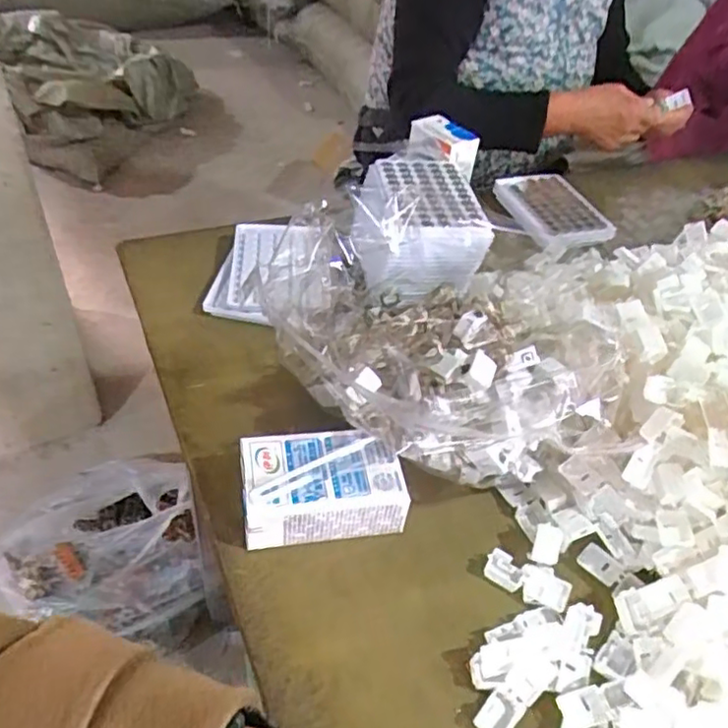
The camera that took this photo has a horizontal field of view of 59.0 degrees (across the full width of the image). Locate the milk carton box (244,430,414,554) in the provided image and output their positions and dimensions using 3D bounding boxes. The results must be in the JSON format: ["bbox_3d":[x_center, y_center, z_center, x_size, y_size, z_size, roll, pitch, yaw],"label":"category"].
[{"bbox_3d":[-0.029,0.083,0.440,0.104,0.038,0.063,-4,46,-12],"label":"milk carton box"}]

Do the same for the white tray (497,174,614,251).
[{"bbox_3d":[0.220,-0.177,0.749,0.099,0.026,0.139,-11,47,-18],"label":"white tray"}]

